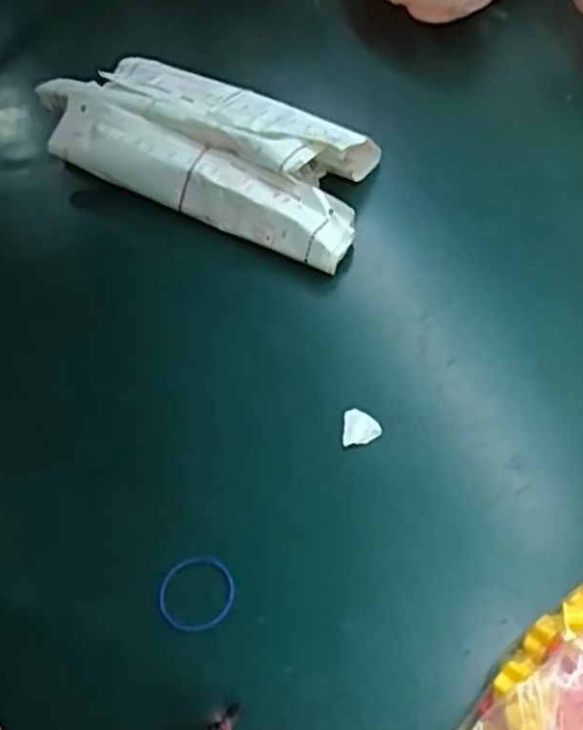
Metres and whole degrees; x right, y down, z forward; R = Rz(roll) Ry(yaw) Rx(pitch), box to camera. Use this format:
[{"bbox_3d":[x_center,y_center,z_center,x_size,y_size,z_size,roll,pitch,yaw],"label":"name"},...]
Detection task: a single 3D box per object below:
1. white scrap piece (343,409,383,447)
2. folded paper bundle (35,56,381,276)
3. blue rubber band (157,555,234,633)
[{"bbox_3d":[0.048,0.042,0.500,0.026,0.004,0.027,-8,53,-5],"label":"white scrap piece"},{"bbox_3d":[-0.074,-0.207,0.662,0.331,0.052,0.170,22,56,17],"label":"folded paper bundle"},{"bbox_3d":[-0.057,0.138,0.434,0.047,0.004,0.043,4,54,-5],"label":"blue rubber band"}]

